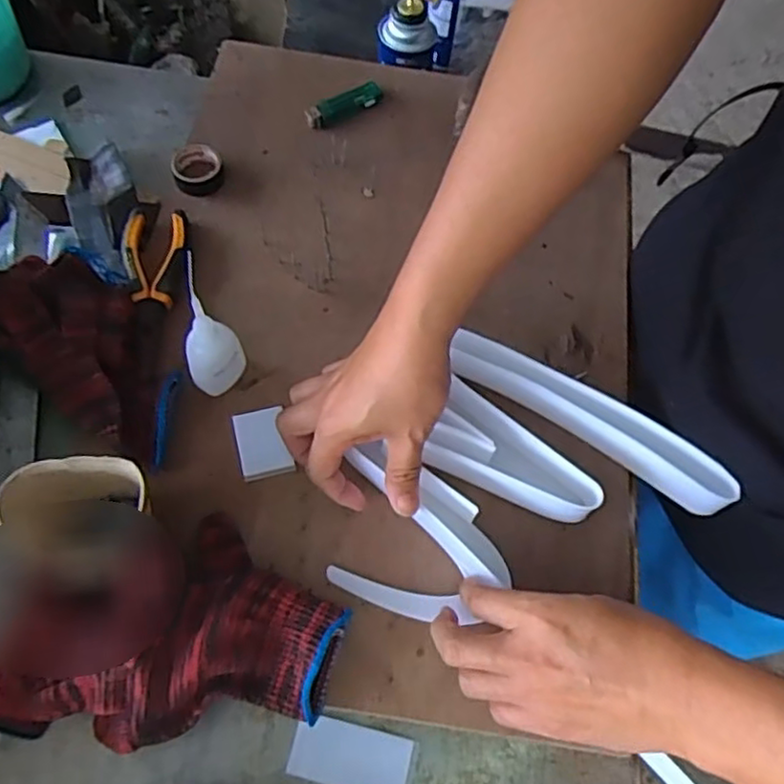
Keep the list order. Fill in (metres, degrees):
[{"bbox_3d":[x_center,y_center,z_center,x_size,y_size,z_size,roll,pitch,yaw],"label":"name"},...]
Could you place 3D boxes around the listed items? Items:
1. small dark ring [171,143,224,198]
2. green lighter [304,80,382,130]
[{"bbox_3d":[-0.175,-0.200,0.605,0.044,0.015,0.050,-8,67,-6],"label":"small dark ring"},{"bbox_3d":[-0.045,-0.281,0.651,0.080,0.013,0.025,-32,71,-15],"label":"green lighter"}]

